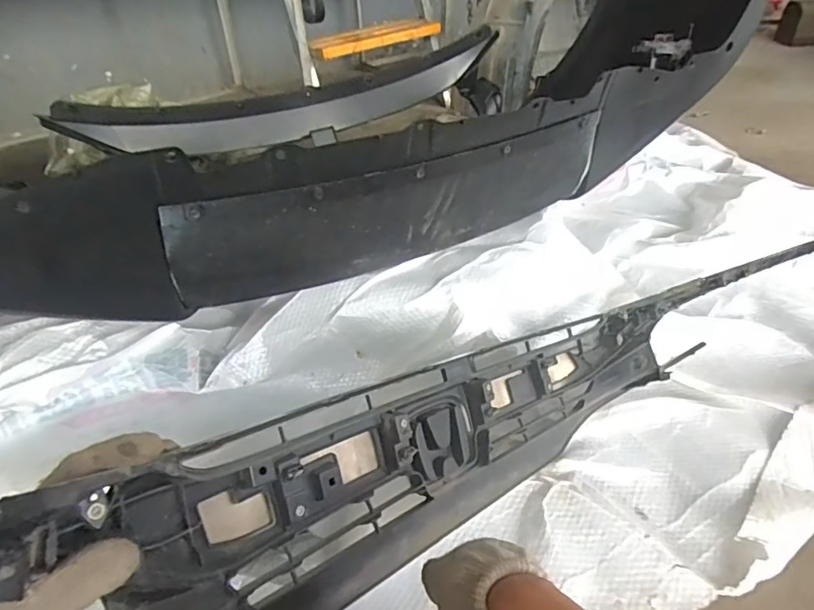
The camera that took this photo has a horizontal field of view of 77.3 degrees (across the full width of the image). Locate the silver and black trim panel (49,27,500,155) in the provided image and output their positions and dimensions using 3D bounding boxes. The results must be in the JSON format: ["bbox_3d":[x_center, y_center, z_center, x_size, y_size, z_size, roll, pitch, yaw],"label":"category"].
[{"bbox_3d":[-0.233,-0.459,1.203,1.017,0.194,0.111,-19,44,-17],"label":"silver and black trim panel"}]

